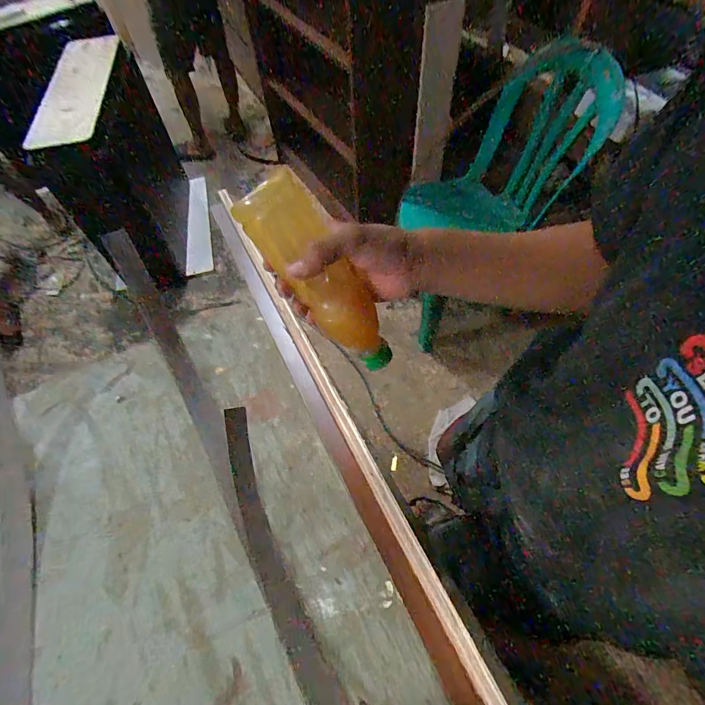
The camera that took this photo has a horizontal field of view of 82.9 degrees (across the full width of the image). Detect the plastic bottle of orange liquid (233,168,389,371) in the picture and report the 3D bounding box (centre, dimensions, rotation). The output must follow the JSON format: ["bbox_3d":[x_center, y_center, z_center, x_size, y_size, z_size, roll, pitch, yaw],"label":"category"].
[{"bbox_3d":[-0.022,-0.059,0.355,0.050,0.193,0.052,-47,27,-23],"label":"plastic bottle of orange liquid"}]

